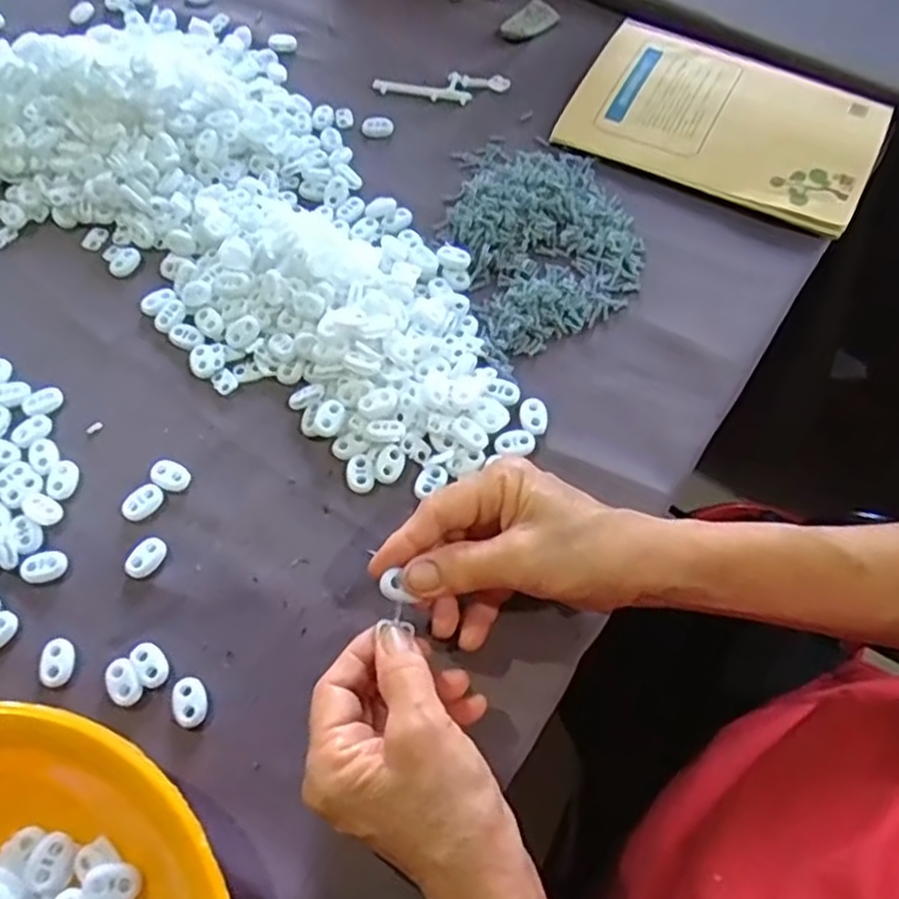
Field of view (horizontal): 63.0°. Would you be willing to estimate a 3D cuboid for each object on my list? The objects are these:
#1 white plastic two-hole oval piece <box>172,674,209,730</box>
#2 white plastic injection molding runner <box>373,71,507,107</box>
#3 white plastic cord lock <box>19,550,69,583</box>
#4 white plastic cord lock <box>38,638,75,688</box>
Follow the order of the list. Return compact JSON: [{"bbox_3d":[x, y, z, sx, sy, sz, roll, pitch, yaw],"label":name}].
[{"bbox_3d":[-0.123,0.120,0.349,0.015,0.004,0.023,-19,62,-9],"label":"white plastic two-hole oval piece"},{"bbox_3d":[-0.007,-0.277,0.556,0.102,0.008,0.027,8,61,6],"label":"white plastic injection molding runner"},{"bbox_3d":[-0.210,0.060,0.380,0.023,0.004,0.017,-8,61,-3],"label":"white plastic cord lock"},{"bbox_3d":[-0.191,0.103,0.357,0.015,0.004,0.023,-11,61,-5],"label":"white plastic cord lock"}]

